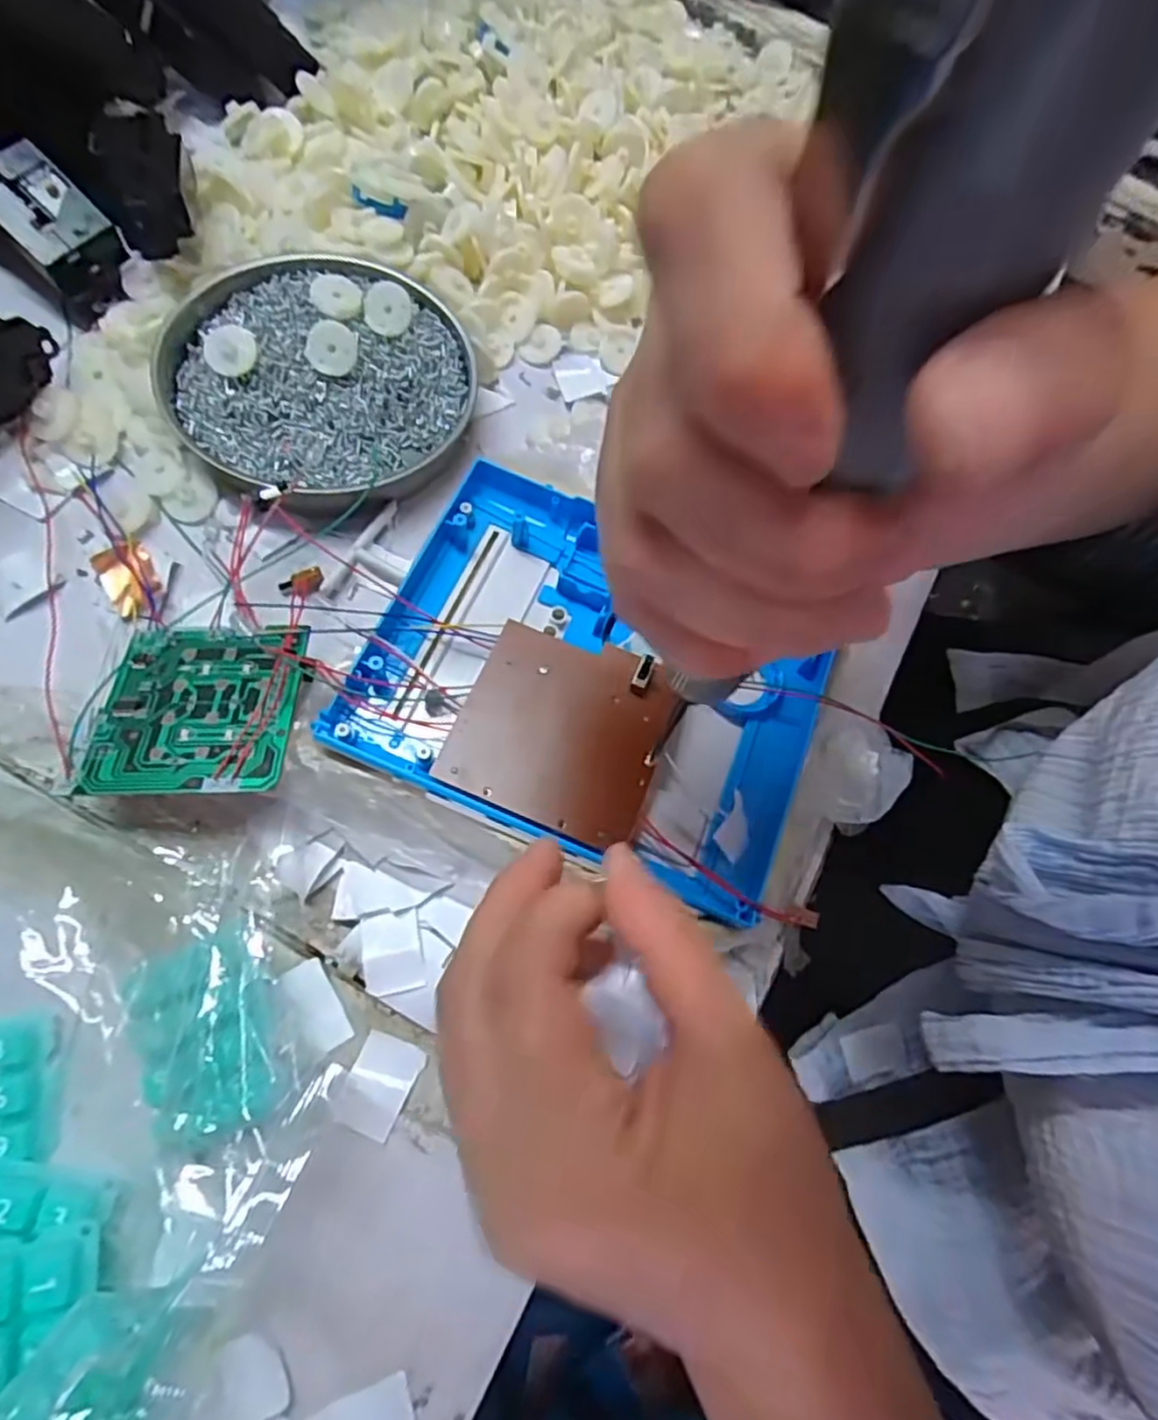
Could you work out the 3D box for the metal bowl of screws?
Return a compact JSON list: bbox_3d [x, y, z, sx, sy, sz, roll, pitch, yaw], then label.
[{"bbox_3d":[-0.122,-0.158,0.331,0.133,0.030,0.118,-32,77,-18],"label":"metal bowl of screws"}]

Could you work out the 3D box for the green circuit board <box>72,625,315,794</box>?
[{"bbox_3d":[-0.137,-0.002,0.258,0.067,0.004,0.070,1,56,-2],"label":"green circuit board"}]

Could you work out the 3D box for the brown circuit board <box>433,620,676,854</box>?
[{"bbox_3d":[-0.006,0.007,0.258,0.071,0.012,0.070,22,68,0],"label":"brown circuit board"}]

